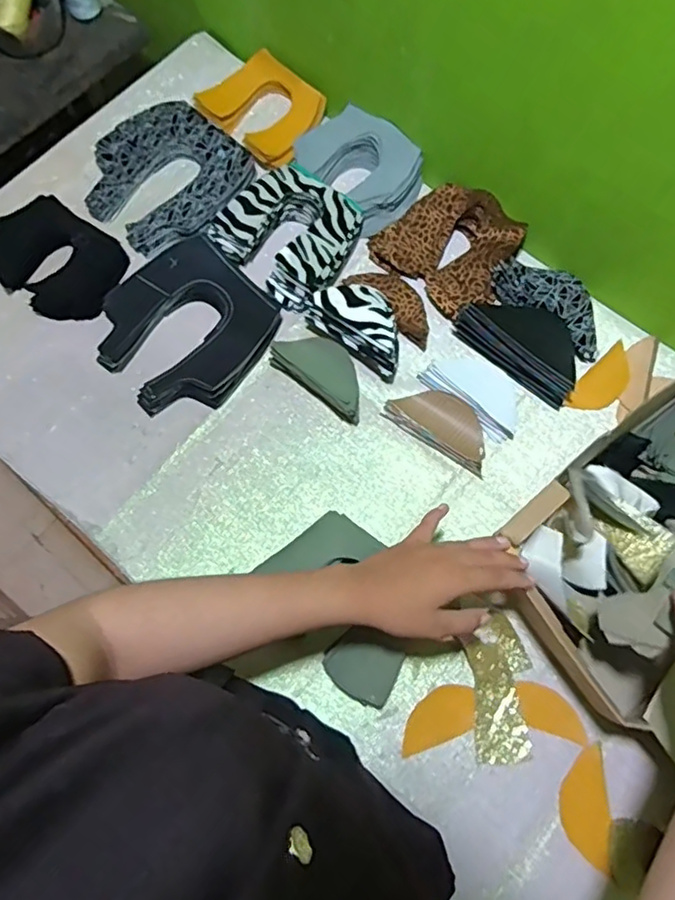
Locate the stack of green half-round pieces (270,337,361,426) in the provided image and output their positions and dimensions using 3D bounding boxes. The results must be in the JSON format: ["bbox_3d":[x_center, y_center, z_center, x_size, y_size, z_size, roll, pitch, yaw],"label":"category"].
[{"bbox_3d":[-0.017,-0.088,0.660,0.125,0.046,0.059,35,75,11],"label":"stack of green half-round pieces"}]

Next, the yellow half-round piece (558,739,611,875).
[{"bbox_3d":[0.228,0.329,0.545,0.042,0.005,0.099,-6,65,14],"label":"yellow half-round piece"}]

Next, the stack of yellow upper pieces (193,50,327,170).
[{"bbox_3d":[-0.094,-0.454,0.779,0.124,0.030,0.160,-43,76,-12],"label":"stack of yellow upper pieces"}]

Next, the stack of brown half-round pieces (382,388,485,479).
[{"bbox_3d":[0.115,-0.031,0.648,0.121,0.024,0.057,32,75,10],"label":"stack of brown half-round pieces"}]

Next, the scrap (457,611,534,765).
[{"bbox_3d":[0.157,0.231,0.570,0.061,0.009,0.129,-7,75,3],"label":"scrap"}]

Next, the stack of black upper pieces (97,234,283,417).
[{"bbox_3d":[-0.183,-0.144,0.686,0.191,0.043,0.193,37,76,12],"label":"stack of black upper pieces"}]

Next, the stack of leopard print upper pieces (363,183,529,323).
[{"bbox_3d":[0.136,-0.249,0.704,0.160,0.049,0.138,42,77,13],"label":"stack of leopard print upper pieces"}]

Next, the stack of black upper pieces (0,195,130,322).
[{"bbox_3d":[-0.345,-0.232,0.724,0.167,0.026,0.124,34,75,11],"label":"stack of black upper pieces"}]

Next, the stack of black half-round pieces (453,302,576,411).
[{"bbox_3d":[0.216,-0.126,0.669,0.150,0.035,0.083,41,77,13],"label":"stack of black half-round pieces"}]

